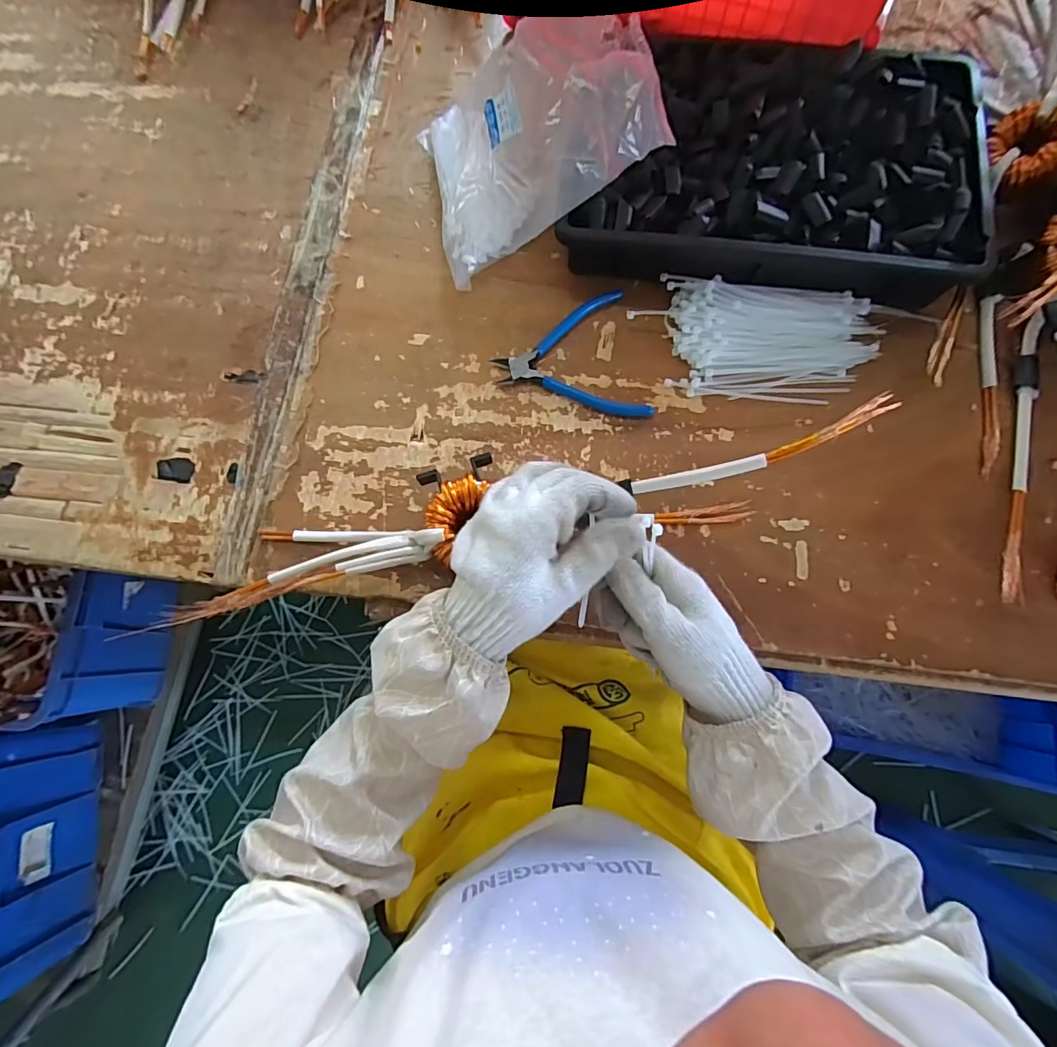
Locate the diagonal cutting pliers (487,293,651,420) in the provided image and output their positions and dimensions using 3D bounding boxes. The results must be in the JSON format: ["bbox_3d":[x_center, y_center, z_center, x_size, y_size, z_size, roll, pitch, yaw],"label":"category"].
[{"bbox_3d":[0.038,-0.145,0.459,0.129,0.014,0.124,-14,75,-2],"label":"diagonal cutting pliers"}]

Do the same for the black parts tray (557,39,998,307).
[{"bbox_3d":[0.226,-0.332,0.470,0.342,0.072,0.230,8,76,4],"label":"black parts tray"}]

